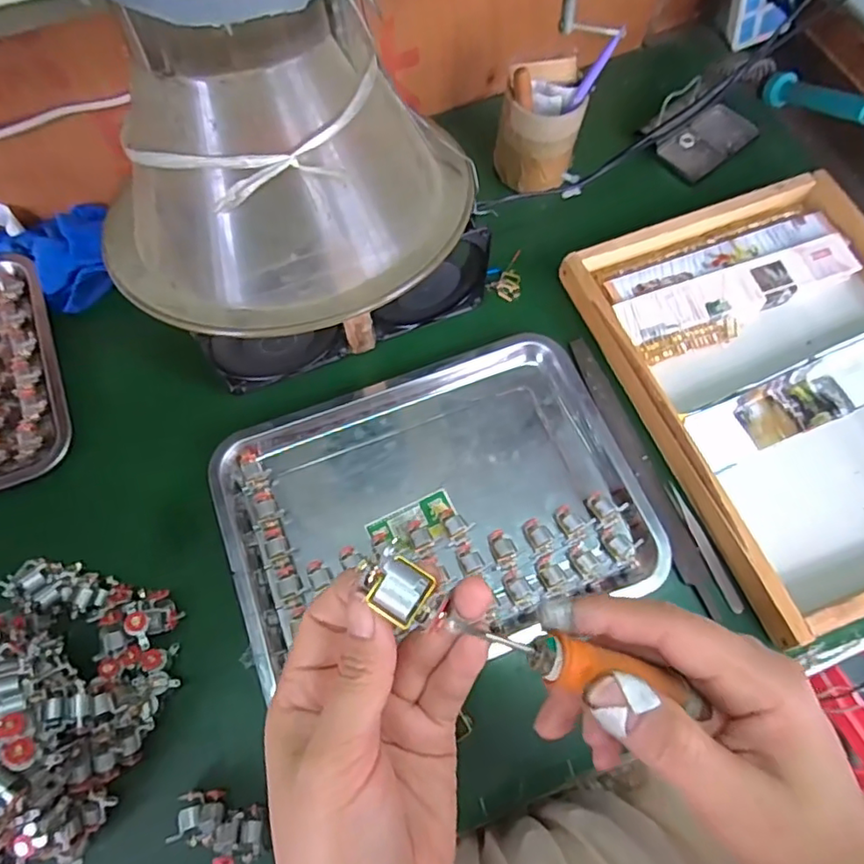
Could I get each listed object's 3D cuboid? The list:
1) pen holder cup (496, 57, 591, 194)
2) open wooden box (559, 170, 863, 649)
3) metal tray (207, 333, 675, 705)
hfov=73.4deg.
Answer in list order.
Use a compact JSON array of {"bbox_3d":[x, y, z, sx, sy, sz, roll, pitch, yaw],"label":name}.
[{"bbox_3d":[0.115,-0.316,0.607,0.077,0.118,0.070,41,75,14],"label":"pen holder cup"},{"bbox_3d":[0.349,-0.053,0.543,0.310,0.043,0.400,-21,71,-7],"label":"open wooden box"},{"bbox_3d":[-0.001,0.062,0.518,0.348,0.025,0.255,-19,71,-7],"label":"metal tray"}]

